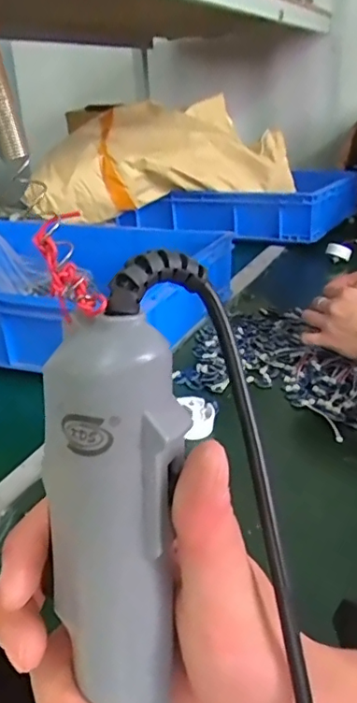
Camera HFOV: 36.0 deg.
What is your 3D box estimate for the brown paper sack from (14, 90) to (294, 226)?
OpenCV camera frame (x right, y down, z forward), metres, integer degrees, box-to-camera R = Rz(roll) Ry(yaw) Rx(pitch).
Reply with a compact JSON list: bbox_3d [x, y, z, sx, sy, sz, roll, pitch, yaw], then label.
[{"bbox_3d":[-0.049,-0.505,1.442,0.663,0.234,0.245,-5,26,-6],"label":"brown paper sack"}]

